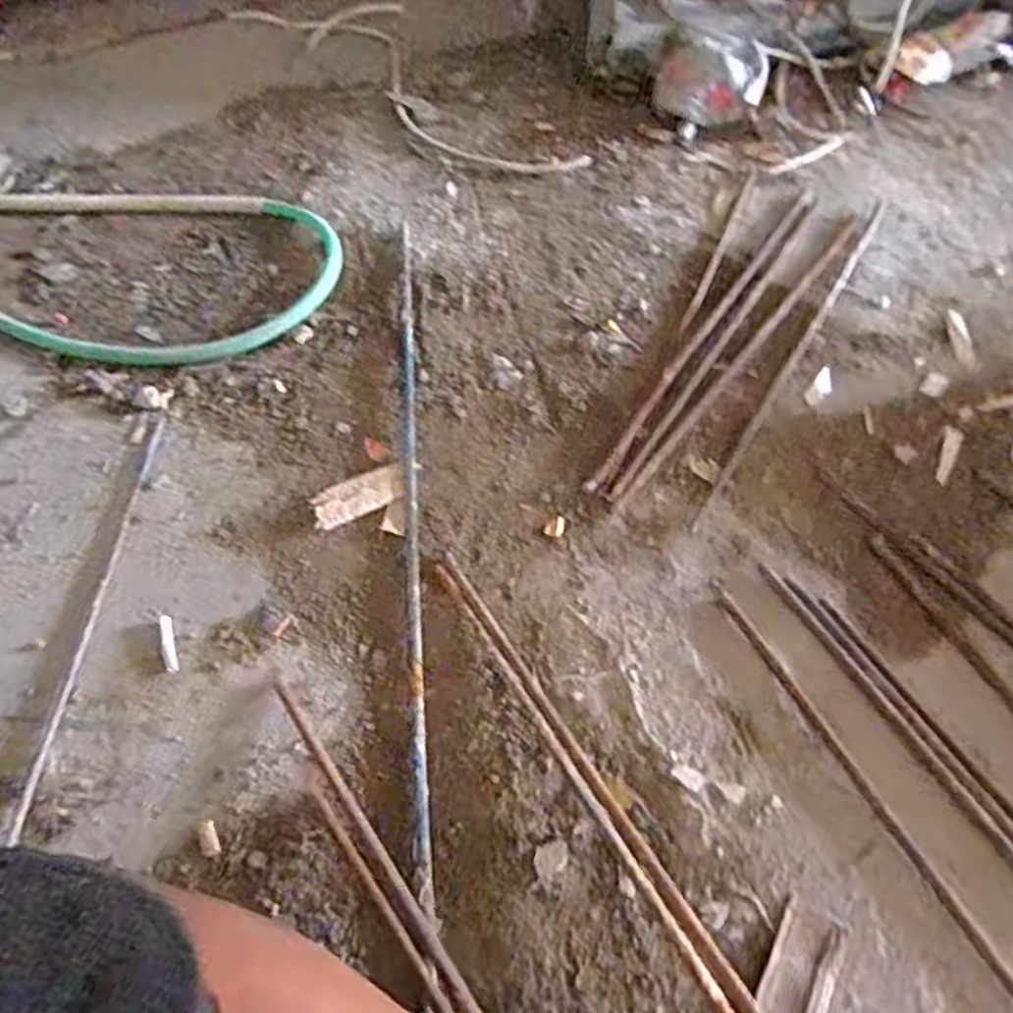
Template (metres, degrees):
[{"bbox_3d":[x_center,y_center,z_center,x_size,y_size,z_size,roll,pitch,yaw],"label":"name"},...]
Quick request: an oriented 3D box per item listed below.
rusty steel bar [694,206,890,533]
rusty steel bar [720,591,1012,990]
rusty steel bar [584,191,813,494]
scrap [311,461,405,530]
[{"bbox_3d":[0.325,-0.181,0.794,0.013,0.006,0.558,28,62,18],"label":"rusty steel bar"},{"bbox_3d":[0.335,0.316,0.469,0.017,0.012,0.638,-23,60,-13],"label":"rusty steel bar"},{"bbox_3d":[0.229,-0.206,0.807,0.019,0.011,0.538,29,63,18],"label":"rusty steel bar"},{"bbox_3d":[-0.139,-0.011,0.696,0.093,0.008,0.043,-25,61,-14],"label":"scrap"}]

